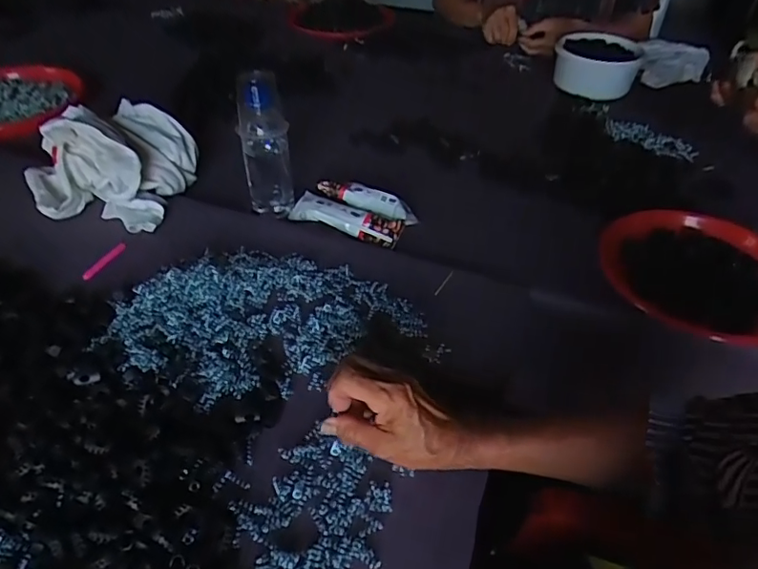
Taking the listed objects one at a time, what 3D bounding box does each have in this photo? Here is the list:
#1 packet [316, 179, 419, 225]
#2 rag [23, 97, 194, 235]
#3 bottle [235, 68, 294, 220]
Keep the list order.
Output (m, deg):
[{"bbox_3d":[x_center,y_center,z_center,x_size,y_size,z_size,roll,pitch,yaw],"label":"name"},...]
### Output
[{"bbox_3d":[-0.018,-0.119,0.716,0.147,0.027,0.025,25,48,23],"label":"packet"},{"bbox_3d":[-0.362,-0.167,0.696,0.199,0.091,0.194,7,43,5],"label":"rag"},{"bbox_3d":[-0.145,-0.170,0.679,0.060,0.188,0.050,-5,43,-7],"label":"bottle"}]

